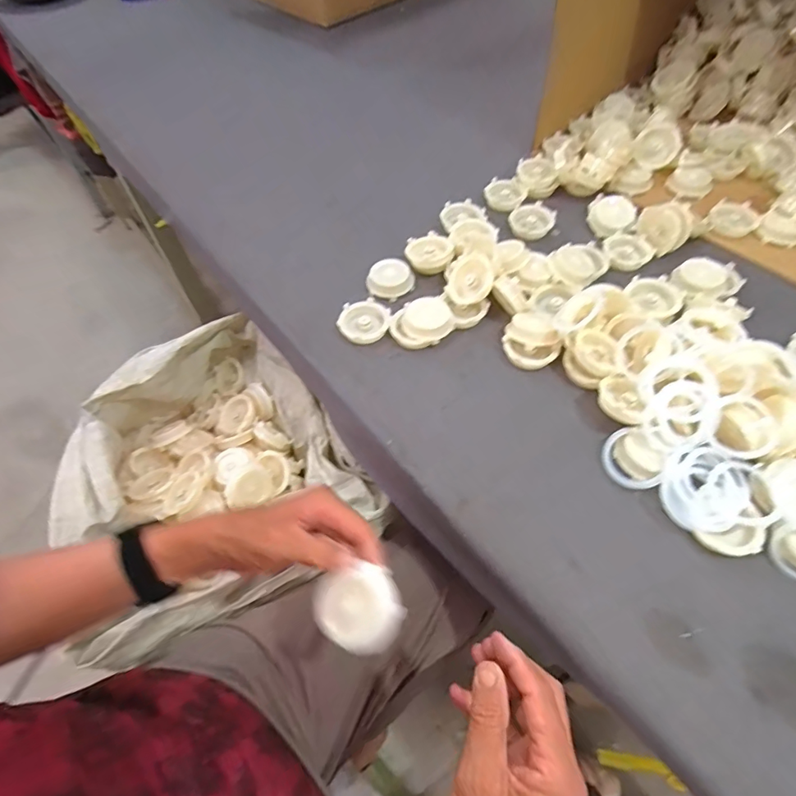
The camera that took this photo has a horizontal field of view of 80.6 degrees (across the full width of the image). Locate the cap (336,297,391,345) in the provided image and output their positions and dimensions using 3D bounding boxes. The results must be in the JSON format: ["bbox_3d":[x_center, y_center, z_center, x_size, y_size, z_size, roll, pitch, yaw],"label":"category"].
[{"bbox_3d":[-0.040,-0.090,0.546,0.059,0.012,0.057,-2,58,3],"label":"cap"}]

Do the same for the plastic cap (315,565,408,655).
[{"bbox_3d":[-0.027,0.149,0.328,0.058,0.015,0.053,-13,75,-6],"label":"plastic cap"}]

